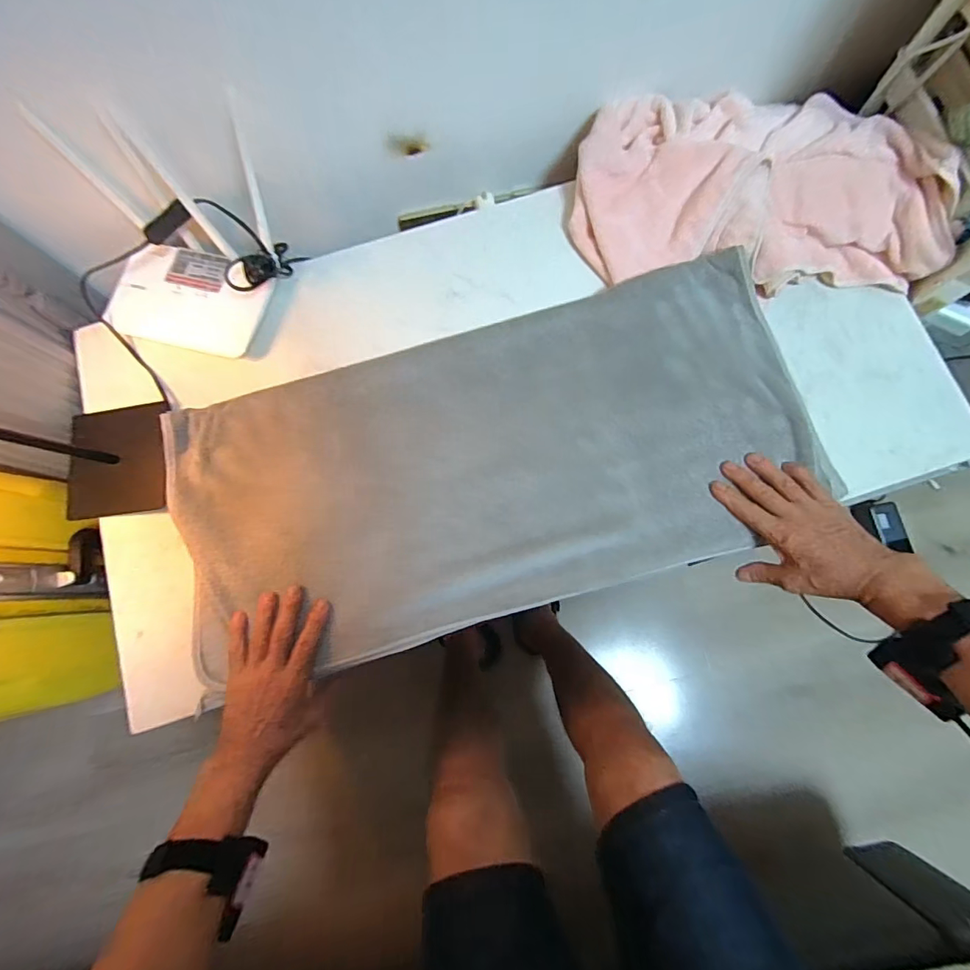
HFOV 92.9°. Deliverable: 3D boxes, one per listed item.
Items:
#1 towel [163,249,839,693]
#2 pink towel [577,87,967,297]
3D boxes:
[{"bbox_3d":[0.014,-0.023,0.522,0.702,0.016,0.319,-16,81,-2],"label":"towel"},{"bbox_3d":[0.319,-0.357,0.549,0.403,0.086,0.226,5,79,1],"label":"pink towel"}]

